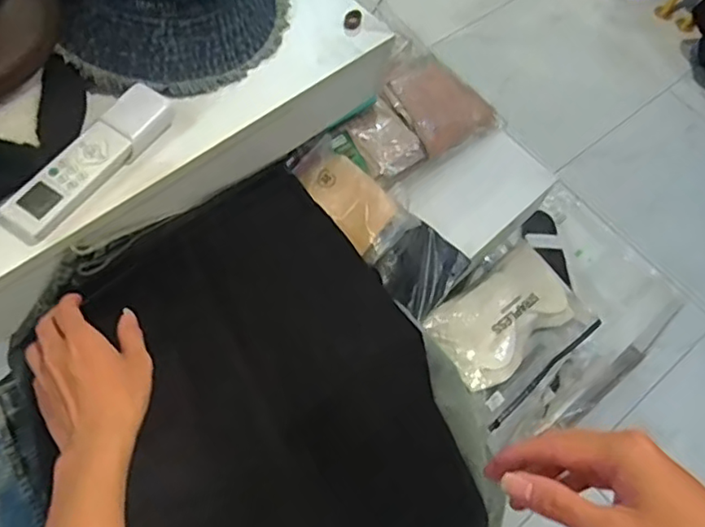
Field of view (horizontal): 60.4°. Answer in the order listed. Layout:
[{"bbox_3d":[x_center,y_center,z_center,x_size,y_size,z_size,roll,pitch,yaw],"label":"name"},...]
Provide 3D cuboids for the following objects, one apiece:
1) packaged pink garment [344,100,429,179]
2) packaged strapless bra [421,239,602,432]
[{"bbox_3d":[0.053,-0.197,0.963,0.092,0.028,0.118,-34,71,-21],"label":"packaged pink garment"},{"bbox_3d":[0.281,0.108,1.071,0.311,0.062,0.211,-33,88,-30],"label":"packaged strapless bra"}]

